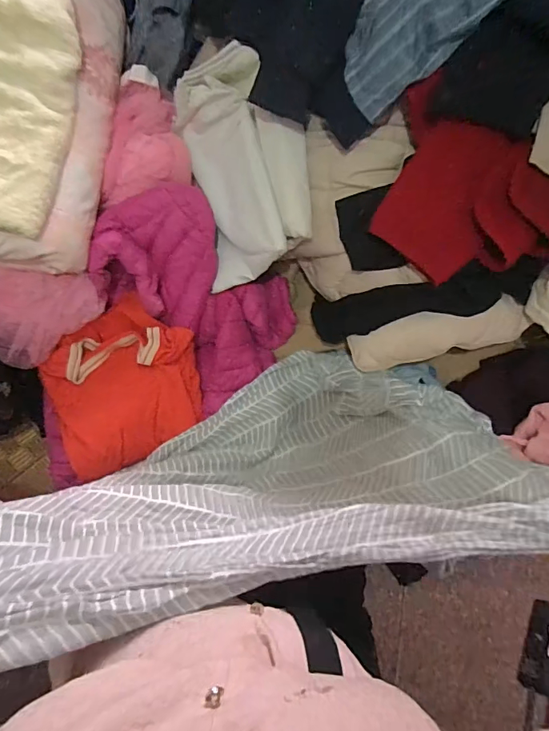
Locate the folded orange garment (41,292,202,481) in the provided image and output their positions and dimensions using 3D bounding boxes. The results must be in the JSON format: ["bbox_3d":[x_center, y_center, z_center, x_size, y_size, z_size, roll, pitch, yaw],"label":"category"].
[{"bbox_3d":[-0.243,0.041,0.753,0.258,0.048,0.251,-30,86,-3],"label":"folded orange garment"}]

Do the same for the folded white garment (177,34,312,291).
[{"bbox_3d":[-0.044,-0.301,0.693,0.172,0.143,0.310,-13,85,-2],"label":"folded white garment"}]

